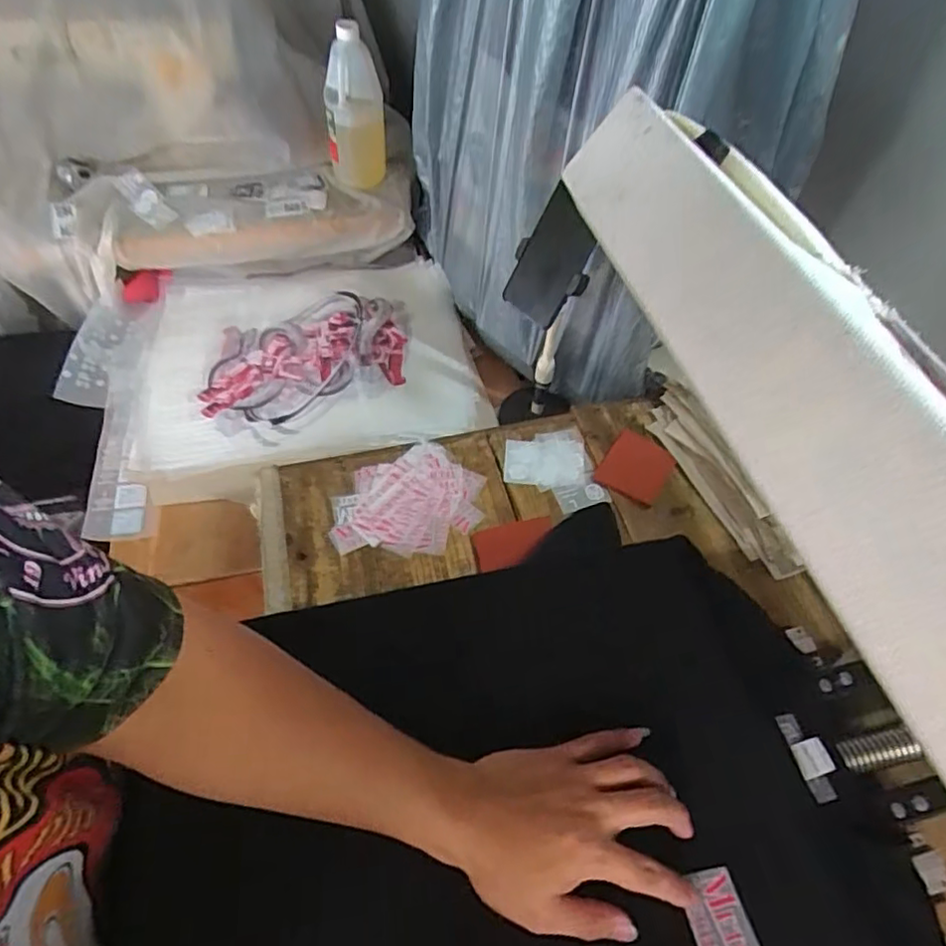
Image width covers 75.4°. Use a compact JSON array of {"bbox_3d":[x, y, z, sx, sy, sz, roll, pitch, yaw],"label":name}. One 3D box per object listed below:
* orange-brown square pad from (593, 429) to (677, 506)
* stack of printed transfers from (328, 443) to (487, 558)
[{"bbox_3d":[0.205,-0.011,0.762,0.076,0.009,0.096,30,57,15],"label":"orange-brown square pad"},{"bbox_3d":[-0.079,0.037,0.718,0.145,0.015,0.173,40,61,21],"label":"stack of printed transfers"}]

